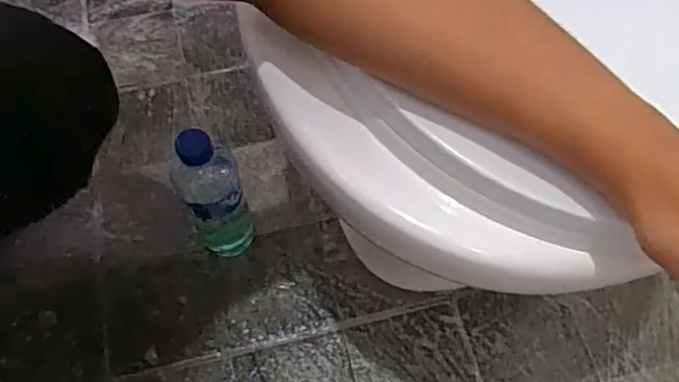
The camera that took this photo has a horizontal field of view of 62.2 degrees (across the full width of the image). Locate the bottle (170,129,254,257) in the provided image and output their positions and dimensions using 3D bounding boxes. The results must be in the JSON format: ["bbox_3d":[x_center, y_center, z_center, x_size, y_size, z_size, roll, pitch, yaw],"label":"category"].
[{"bbox_3d":[-0.138,0.005,0.603,0.068,0.224,0.071,0,64,-1],"label":"bottle"}]

